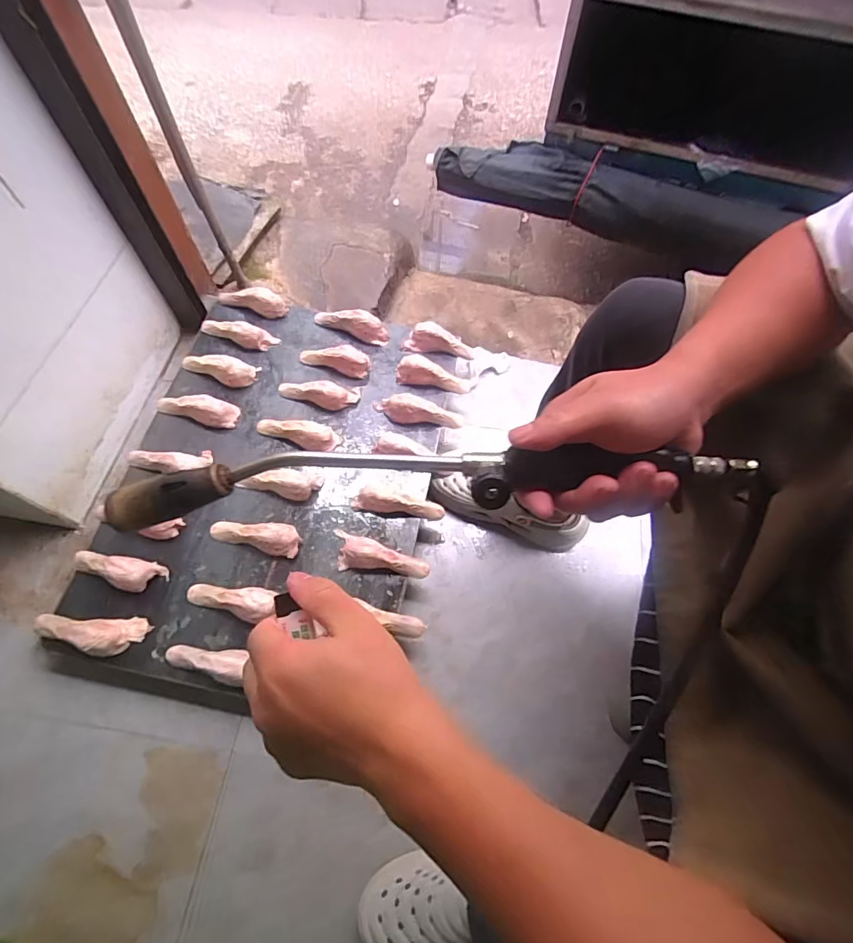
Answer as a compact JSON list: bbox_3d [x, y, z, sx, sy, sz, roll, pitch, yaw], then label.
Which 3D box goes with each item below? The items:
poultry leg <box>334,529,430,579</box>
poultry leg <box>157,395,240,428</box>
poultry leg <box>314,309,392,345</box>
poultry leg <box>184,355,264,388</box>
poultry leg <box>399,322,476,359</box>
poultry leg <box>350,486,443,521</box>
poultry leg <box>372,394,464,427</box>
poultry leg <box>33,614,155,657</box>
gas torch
[{"bbox_3d":[-0.074,0.131,0.729,0.153,0.044,0.053,18,65,7],"label":"poultry leg"},{"bbox_3d":[-0.399,-0.108,0.826,0.134,0.049,0.044,2,64,-1],"label":"poultry leg"},{"bbox_3d":[-0.142,-0.283,0.918,0.144,0.044,0.034,23,66,9],"label":"poultry leg"},{"bbox_3d":[-0.374,-0.183,0.864,0.136,0.041,0.040,5,64,1],"label":"poultry leg"},{"bbox_3d":[0.023,-0.244,0.910,0.133,0.062,0.035,6,64,1],"label":"poultry leg"},{"bbox_3d":[-0.041,0.050,0.779,0.146,0.054,0.035,11,64,-11],"label":"poultry leg"},{"bbox_3d":[-0.016,-0.104,0.840,0.158,0.048,0.037,10,64,4],"label":"poultry leg"},{"bbox_3d":[-0.470,0.227,0.674,0.143,0.034,0.052,1,64,-1],"label":"poultry leg"},{"bbox_3d":[0.002,0.004,0.287,0.393,0.040,0.040,-4,64,0],"label":"gas torch"}]

